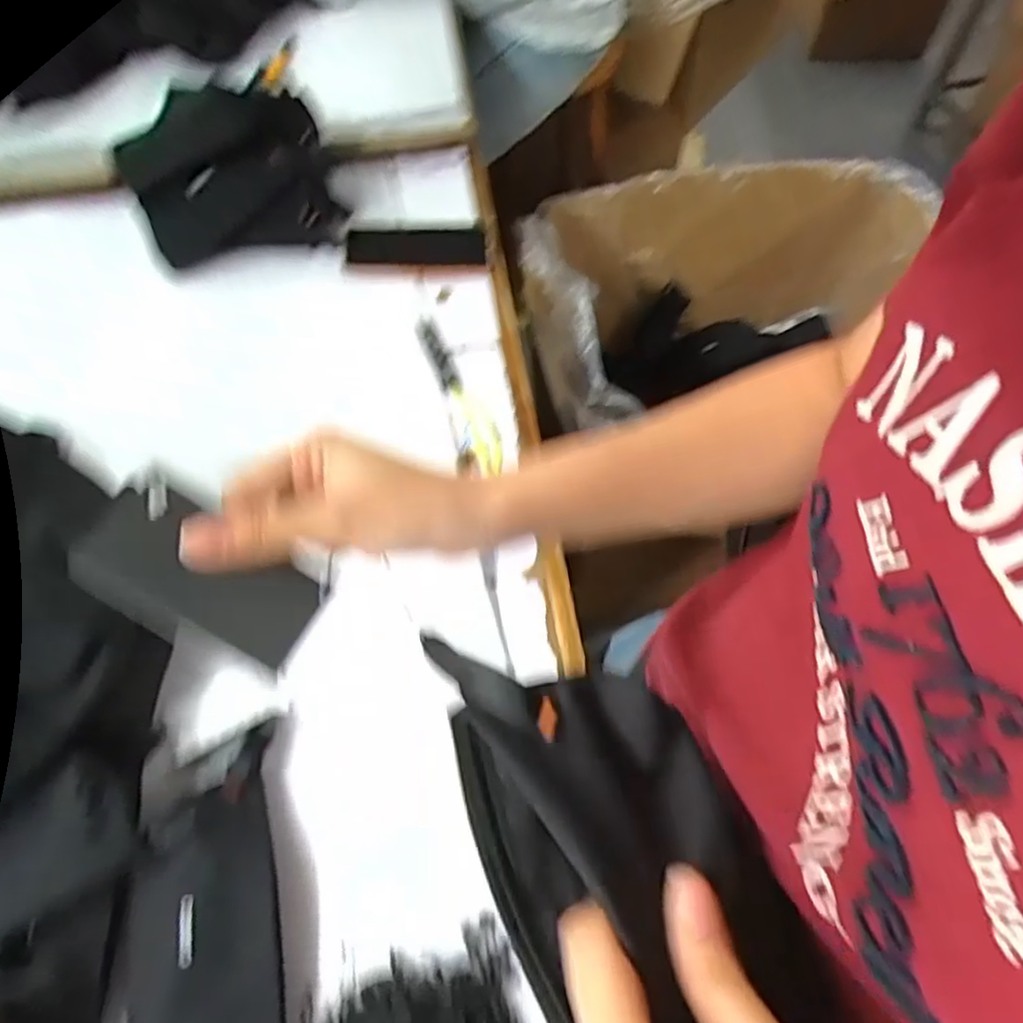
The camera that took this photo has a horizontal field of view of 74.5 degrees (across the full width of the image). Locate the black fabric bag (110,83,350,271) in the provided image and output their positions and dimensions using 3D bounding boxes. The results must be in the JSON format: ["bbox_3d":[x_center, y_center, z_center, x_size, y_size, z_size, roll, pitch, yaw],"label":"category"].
[{"bbox_3d":[-0.302,-0.371,0.728,0.222,0.155,0.116,-8,61,-2],"label":"black fabric bag"}]

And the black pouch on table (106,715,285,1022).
[{"bbox_3d":[-0.205,0.258,0.446,0.088,0.050,0.208,-12,61,-4],"label":"black pouch on table"}]

